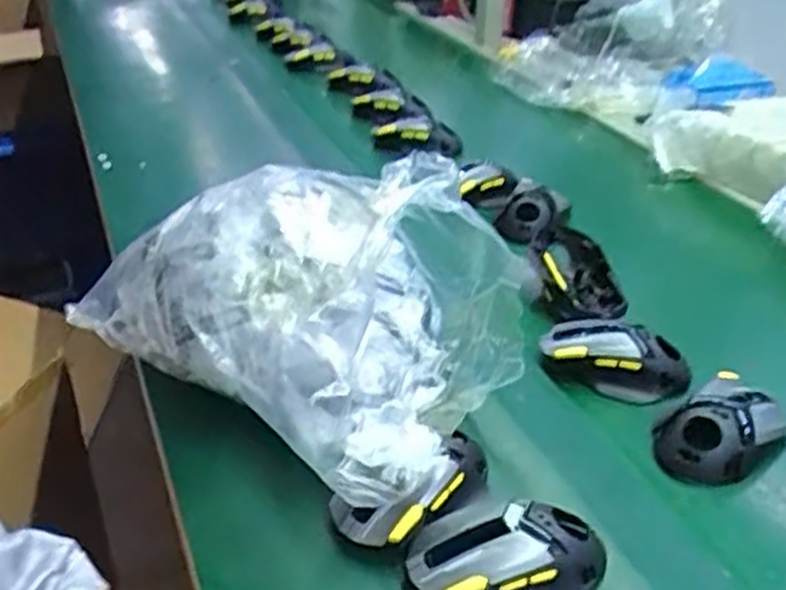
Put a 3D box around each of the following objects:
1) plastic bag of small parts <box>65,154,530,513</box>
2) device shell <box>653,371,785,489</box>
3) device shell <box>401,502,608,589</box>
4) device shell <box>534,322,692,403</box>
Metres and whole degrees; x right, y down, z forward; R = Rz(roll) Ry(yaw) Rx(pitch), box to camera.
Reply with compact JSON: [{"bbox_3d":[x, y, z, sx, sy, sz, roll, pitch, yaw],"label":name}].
[{"bbox_3d":[-0.083,-0.021,0.562,0.347,0.159,0.180,26,41,29],"label":"plastic bag of small parts"},{"bbox_3d":[0.238,0.097,0.566,0.098,0.040,0.071,-20,41,-29],"label":"device shell"},{"bbox_3d":[0.069,0.160,0.464,0.121,0.039,0.071,0,35,-3],"label":"device shell"},{"bbox_3d":[0.180,0.053,0.632,0.113,0.048,0.046,18,37,19],"label":"device shell"}]

